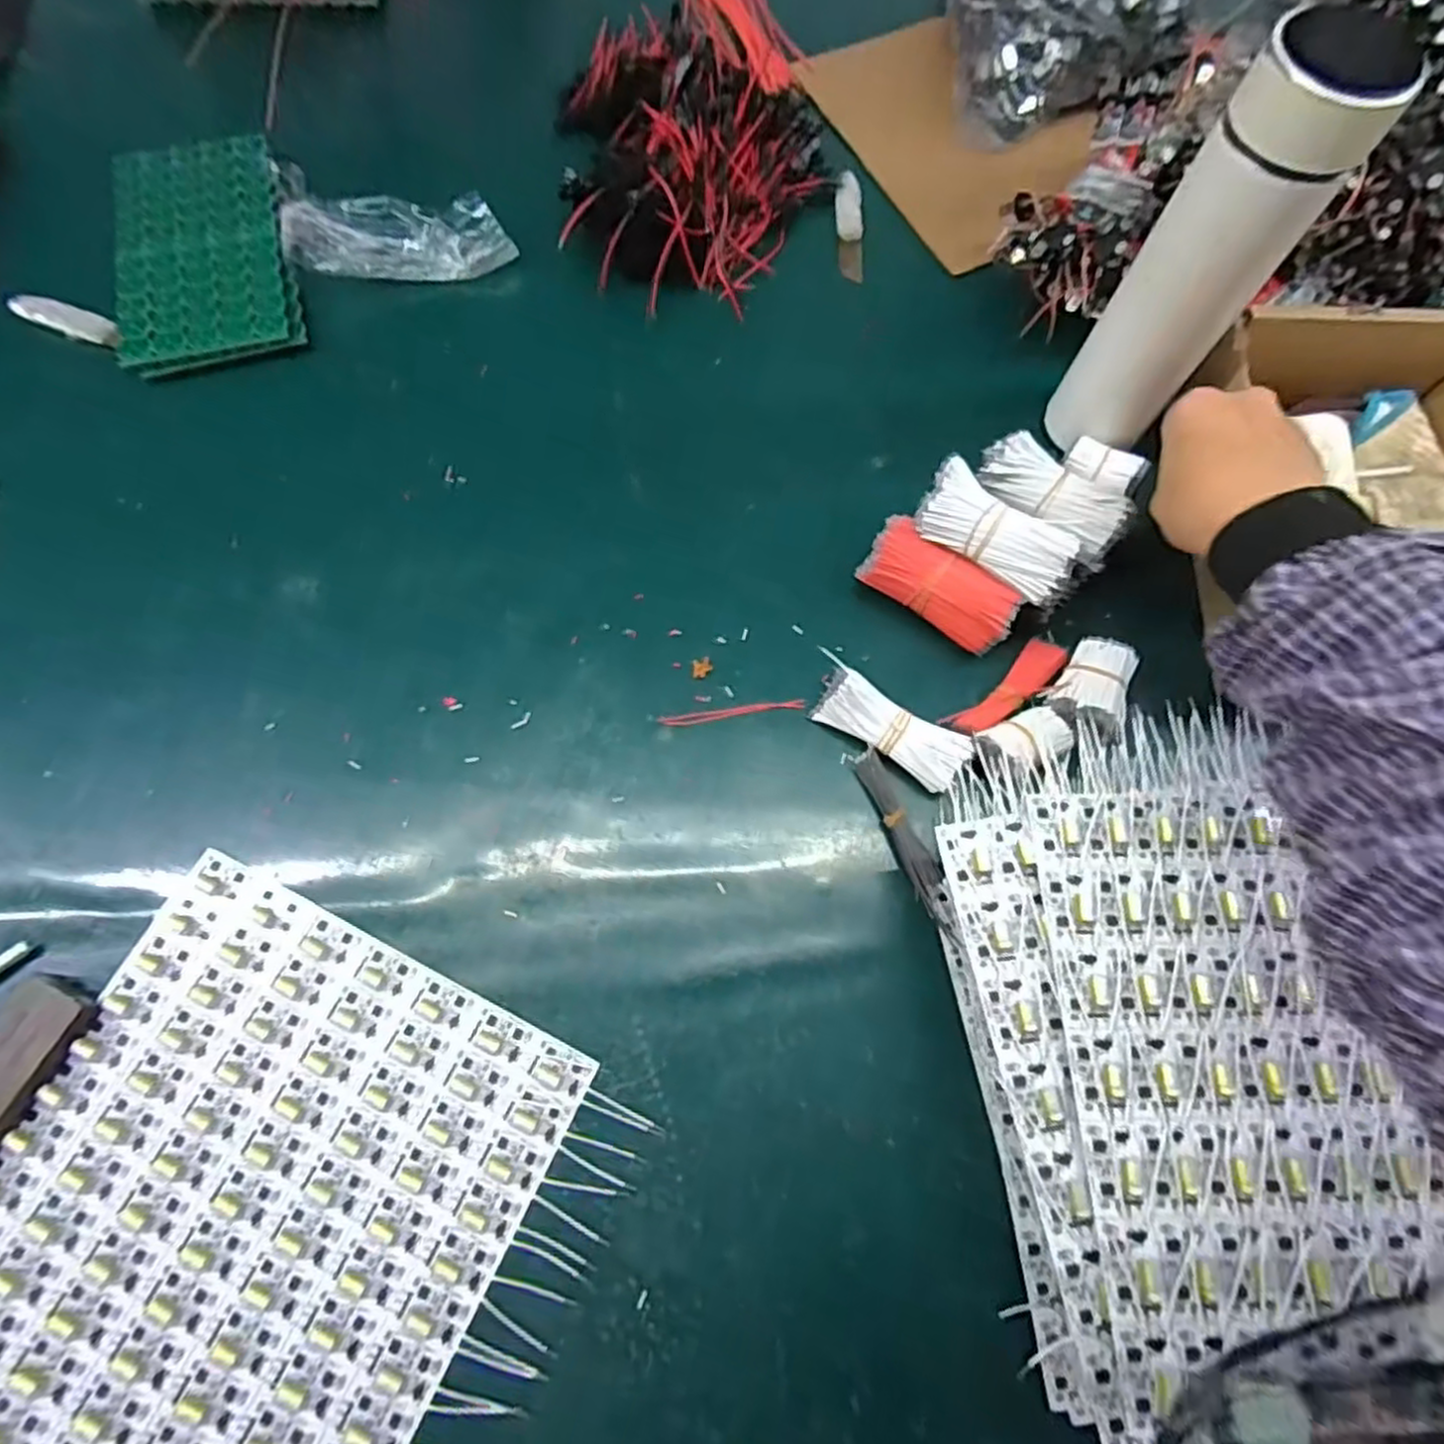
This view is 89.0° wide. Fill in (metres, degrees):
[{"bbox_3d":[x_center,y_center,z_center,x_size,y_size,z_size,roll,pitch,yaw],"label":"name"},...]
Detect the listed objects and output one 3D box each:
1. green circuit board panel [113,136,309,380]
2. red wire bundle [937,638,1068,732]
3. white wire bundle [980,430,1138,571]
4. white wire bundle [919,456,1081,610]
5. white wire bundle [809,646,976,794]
[{"bbox_3d":[-0.359,-0.327,0.509,0.109,0.010,0.189,-12,77,-15],"label":"green circuit board panel"},{"bbox_3d":[0.173,-0.020,0.443,0.087,0.010,0.025,-37,76,-13],"label":"red wire bundle"},{"bbox_3d":[0.200,-0.135,0.443,0.092,0.022,0.041,40,75,11],"label":"white wire bundle"},{"bbox_3d":[0.160,-0.105,0.421,0.098,0.035,0.045,32,73,8],"label":"white wire bundle"},{"bbox_3d":[0.096,0.003,0.424,0.092,0.029,0.034,30,73,8],"label":"white wire bundle"}]

